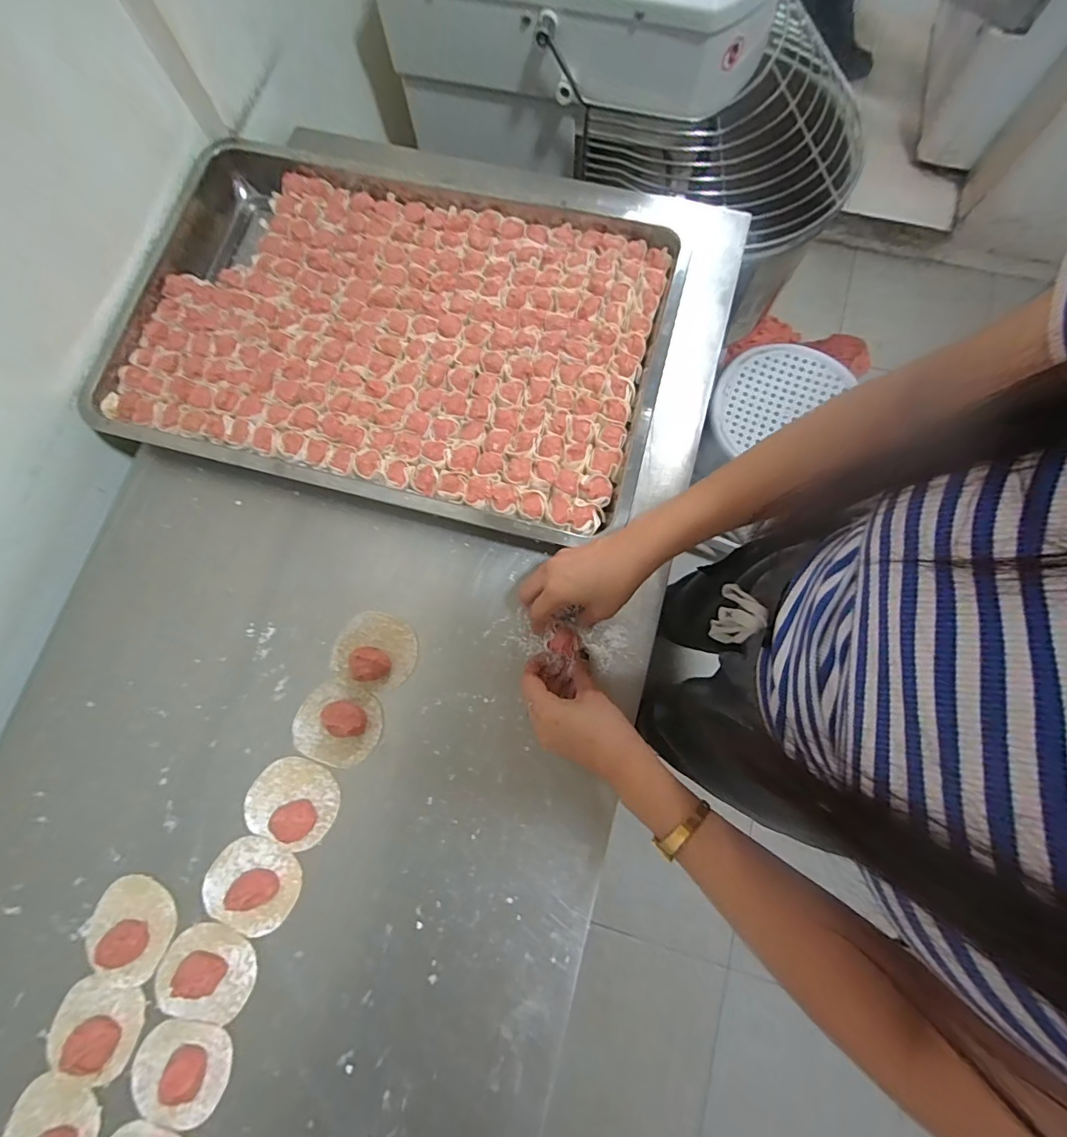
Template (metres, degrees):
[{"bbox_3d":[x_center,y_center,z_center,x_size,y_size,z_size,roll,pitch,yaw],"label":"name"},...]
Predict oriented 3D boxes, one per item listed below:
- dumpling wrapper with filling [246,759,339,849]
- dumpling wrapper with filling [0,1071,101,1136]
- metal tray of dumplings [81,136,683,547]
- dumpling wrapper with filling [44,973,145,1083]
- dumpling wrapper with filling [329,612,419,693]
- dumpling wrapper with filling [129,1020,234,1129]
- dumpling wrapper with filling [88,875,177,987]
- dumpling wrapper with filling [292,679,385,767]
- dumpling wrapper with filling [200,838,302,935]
[{"bbox_3d":[-0.230,0.221,0.471,0.084,0.013,0.074,20,77,6],"label":"dumpling wrapper with filling"},{"bbox_3d":[-0.413,0.477,0.418,0.079,0.020,0.075,0,76,1],"label":"dumpling wrapper with filling"},{"bbox_3d":[-0.166,-0.271,0.566,0.615,0.053,0.406,14,78,6],"label":"metal tray of dumplings"},{"bbox_3d":[-0.389,0.404,0.437,0.077,0.010,0.071,19,77,5],"label":"dumpling wrapper with filling"},{"bbox_3d":[-0.160,0.081,0.495,0.083,0.023,0.076,-1,77,2],"label":"dumpling wrapper with filling"},{"bbox_3d":[-0.307,0.434,0.421,0.087,0.022,0.074,8,76,3],"label":"dumpling wrapper with filling"},{"bbox_3d":[-0.371,0.329,0.451,0.073,0.015,0.080,16,77,5],"label":"dumpling wrapper with filling"},{"bbox_3d":[-0.192,0.150,0.483,0.083,0.022,0.076,0,76,1],"label":"dumpling wrapper with filling"},{"bbox_3d":[-0.261,0.290,0.452,0.084,0.024,0.076,26,78,7],"label":"dumpling wrapper with filling"}]

